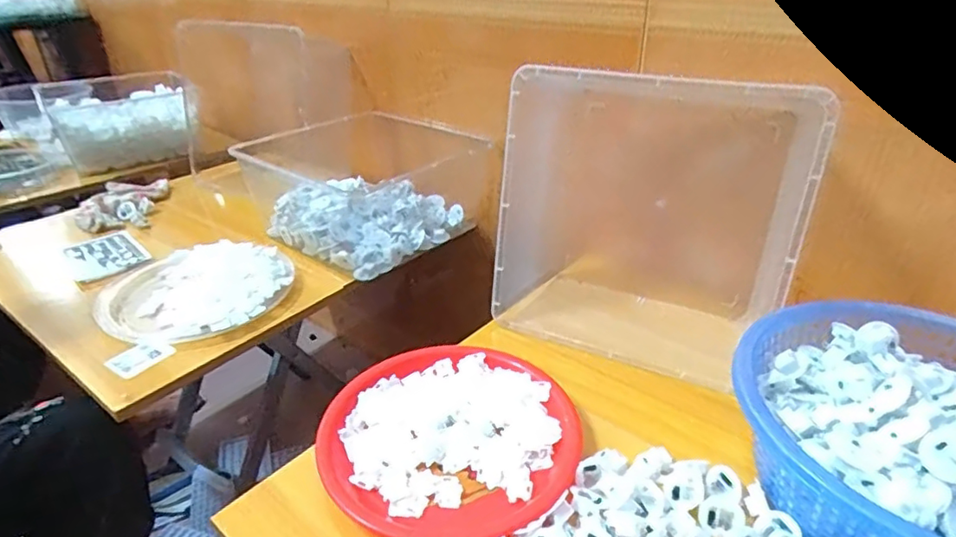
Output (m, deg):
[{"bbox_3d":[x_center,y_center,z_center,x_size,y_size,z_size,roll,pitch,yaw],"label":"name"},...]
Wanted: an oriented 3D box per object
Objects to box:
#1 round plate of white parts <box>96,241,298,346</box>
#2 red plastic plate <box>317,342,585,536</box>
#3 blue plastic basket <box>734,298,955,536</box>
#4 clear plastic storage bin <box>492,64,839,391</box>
[{"bbox_3d":[-0.365,0.025,0.736,0.227,0.032,0.208,-2,29,1],"label":"round plate of white parts"},{"bbox_3d":[-0.023,0.152,0.515,0.221,0.026,0.222,-2,29,1],"label":"red plastic plate"},{"bbox_3d":[0.346,0.142,0.431,0.246,0.109,0.262,-12,31,-17],"label":"blue plastic basket"},{"bbox_3d":[0.184,-0.067,0.641,0.315,0.283,0.207,13,32,25],"label":"clear plastic storage bin"}]

